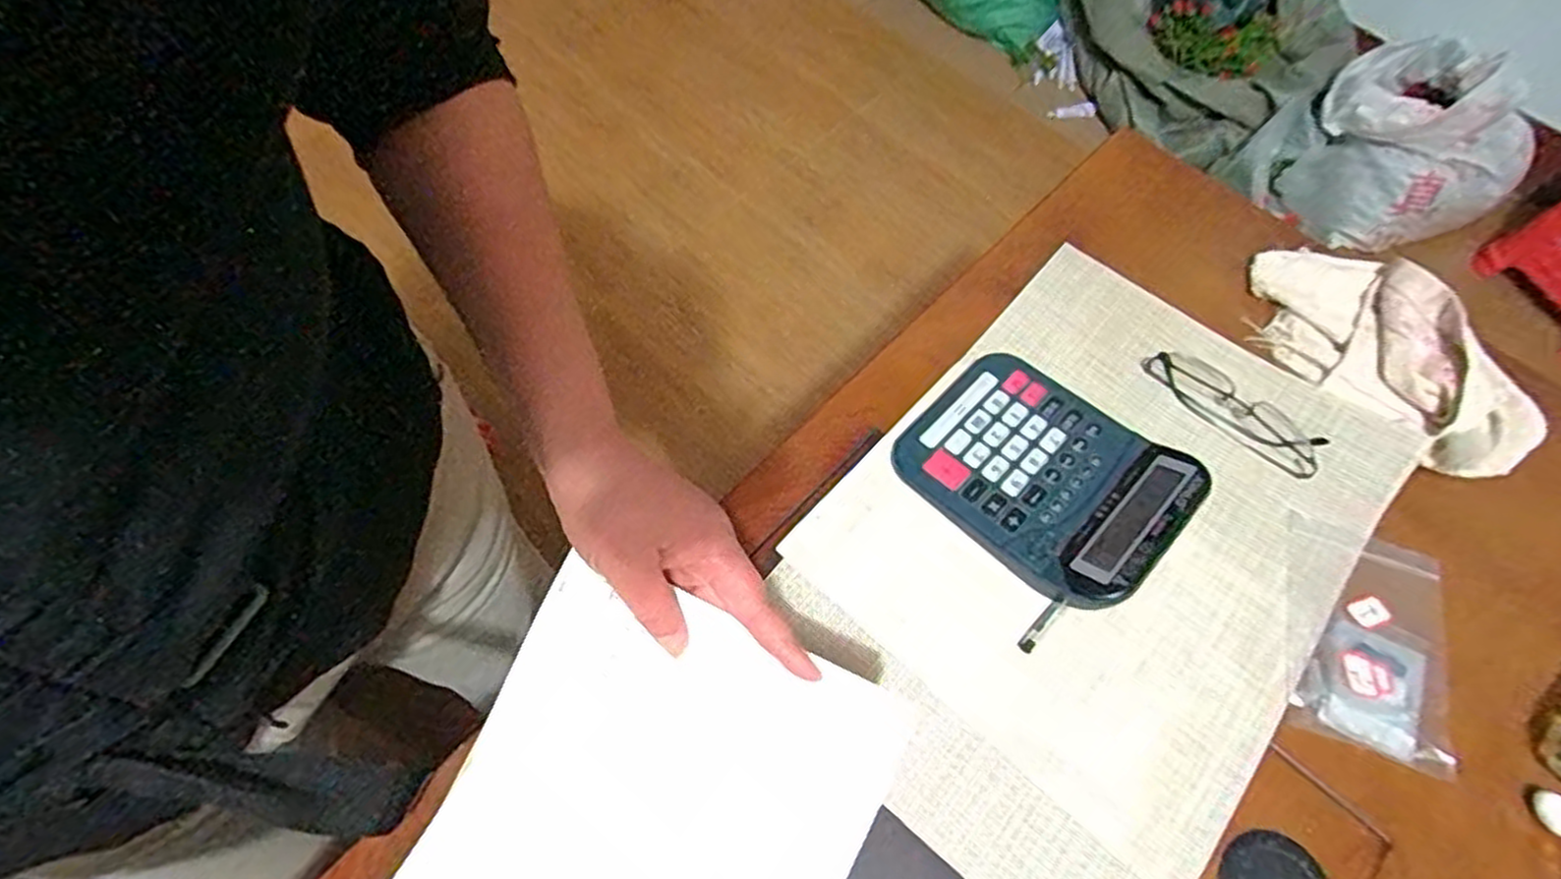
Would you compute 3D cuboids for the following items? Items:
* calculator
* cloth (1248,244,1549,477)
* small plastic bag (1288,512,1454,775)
[{"bbox_3d":[0.177,0.024,0.519,0.174,0.044,0.139,41,69,19],"label":"calculator"},{"bbox_3d":[0.461,-0.071,0.574,0.123,0.047,0.216,-27,66,-14],"label":"cloth"},{"bbox_3d":[0.380,0.127,0.490,0.095,0.008,0.144,17,64,8],"label":"small plastic bag"}]

